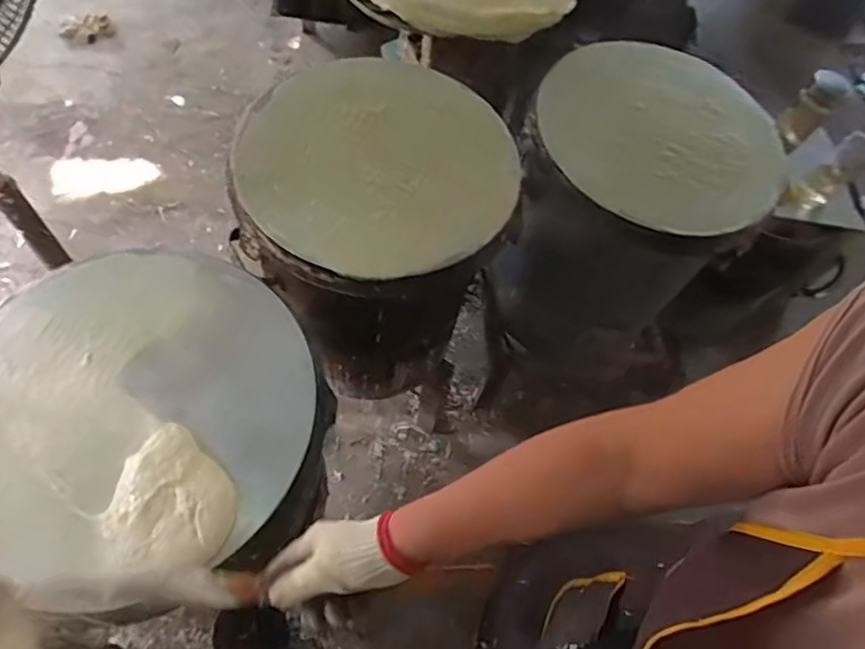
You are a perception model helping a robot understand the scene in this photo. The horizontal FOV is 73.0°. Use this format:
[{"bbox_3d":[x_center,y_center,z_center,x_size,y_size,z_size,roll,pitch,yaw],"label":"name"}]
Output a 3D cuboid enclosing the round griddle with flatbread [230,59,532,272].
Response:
[{"bbox_3d":[-0.061,-0.224,0.804,0.375,0.049,0.326,-38,88,-23],"label":"round griddle with flatbread"}]

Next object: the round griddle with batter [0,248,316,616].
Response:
[{"bbox_3d":[-0.328,0.090,0.635,0.369,0.068,0.364,3,62,-5],"label":"round griddle with batter"}]

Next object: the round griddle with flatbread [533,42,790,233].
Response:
[{"bbox_3d":[0.366,-0.295,0.919,0.361,0.054,0.358,4,72,-11],"label":"round griddle with flatbread"}]

